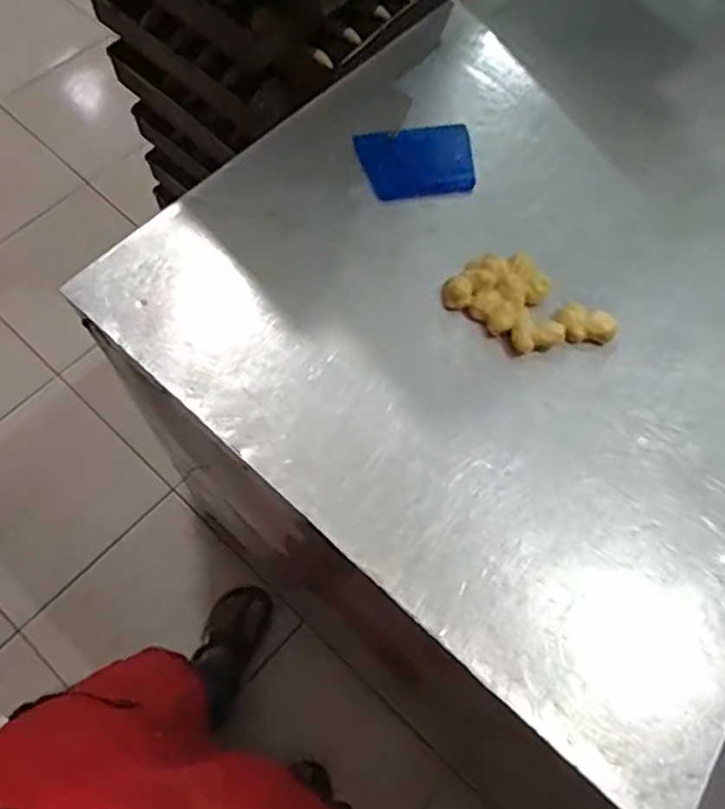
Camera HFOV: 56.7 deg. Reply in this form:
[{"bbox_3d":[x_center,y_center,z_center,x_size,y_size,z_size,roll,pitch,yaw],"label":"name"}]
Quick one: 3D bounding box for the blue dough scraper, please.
[{"bbox_3d":[0.061,-0.275,0.763,0.126,0.008,0.091,-6,67,-3],"label":"blue dough scraper"}]

